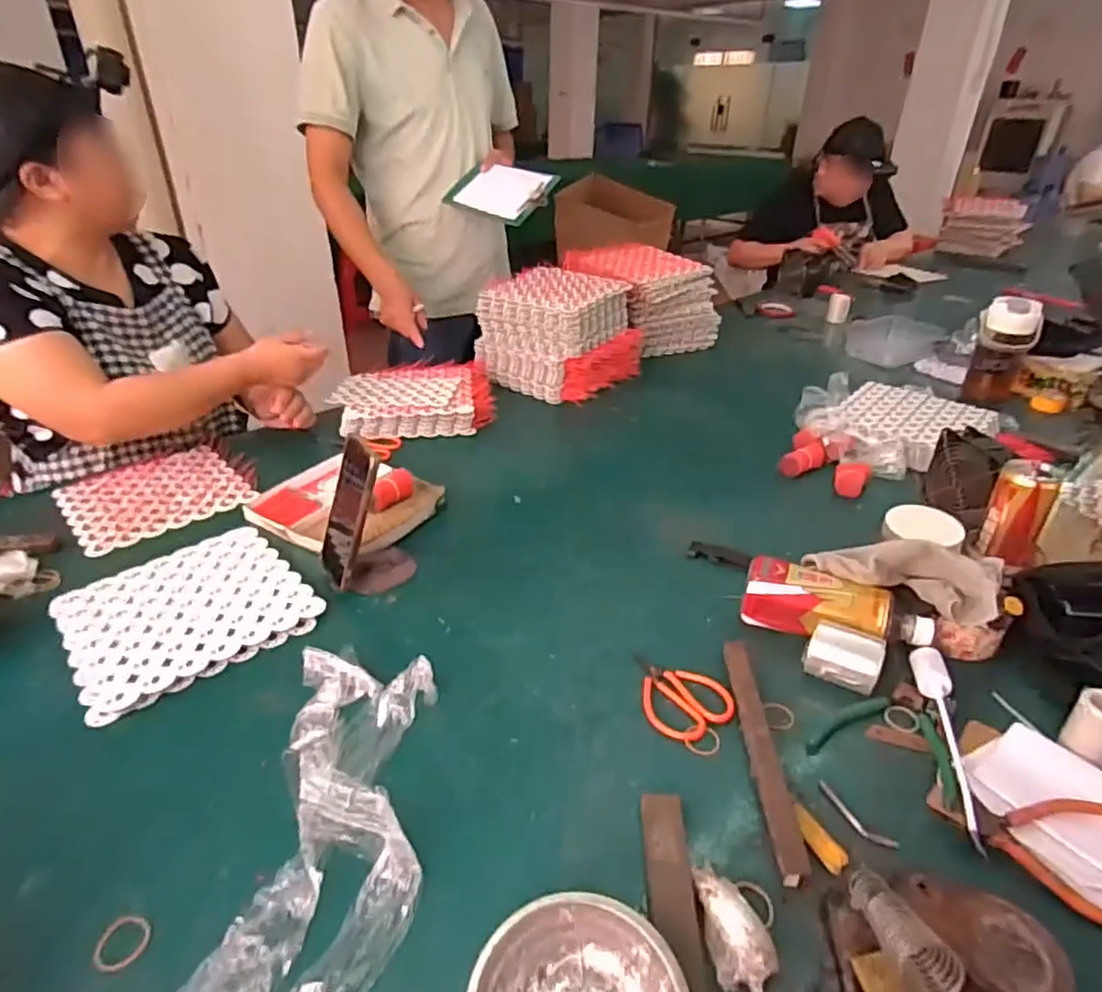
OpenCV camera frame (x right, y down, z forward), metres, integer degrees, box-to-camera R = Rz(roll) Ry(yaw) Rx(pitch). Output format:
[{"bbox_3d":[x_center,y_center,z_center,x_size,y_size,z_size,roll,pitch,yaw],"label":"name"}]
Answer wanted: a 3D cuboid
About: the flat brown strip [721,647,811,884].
[{"bbox_3d":[0.185,0.217,0.572,0.026,0.014,0.237,2,31,2],"label":"flat brown strip"}]

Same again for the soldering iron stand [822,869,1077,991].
[{"bbox_3d":[0.258,0.276,0.414,0.155,0.082,0.099,-6,32,-11],"label":"soldering iron stand"}]

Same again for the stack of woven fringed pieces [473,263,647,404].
[{"bbox_3d":[0.019,-0.322,1.296,0.230,0.193,0.255,24,39,31],"label":"stack of woven fringed pieces"}]

